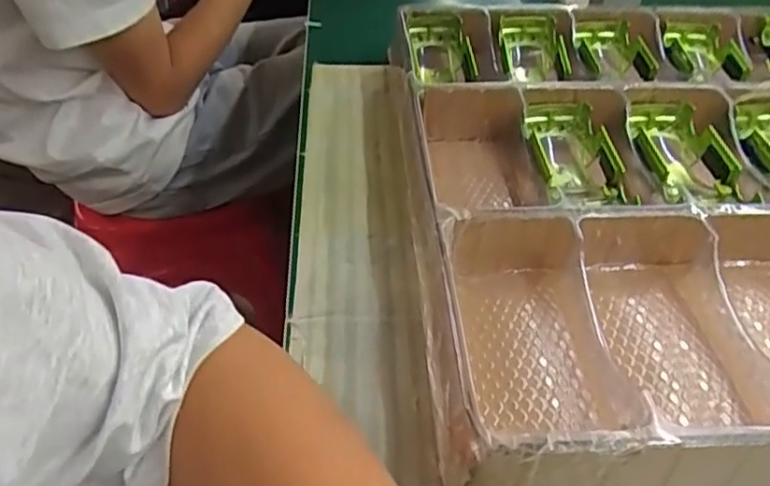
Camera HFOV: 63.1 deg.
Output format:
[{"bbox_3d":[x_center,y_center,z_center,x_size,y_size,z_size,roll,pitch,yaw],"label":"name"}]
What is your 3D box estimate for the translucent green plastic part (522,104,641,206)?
[{"bbox_3d":[0.136,-0.066,0.454,0.059,0.028,0.101,-1,42,-4],"label":"translucent green plastic part"}]

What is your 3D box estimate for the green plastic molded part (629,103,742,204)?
[{"bbox_3d":[0.214,-0.065,0.460,0.056,0.038,0.103,-1,42,-4],"label":"green plastic molded part"}]

